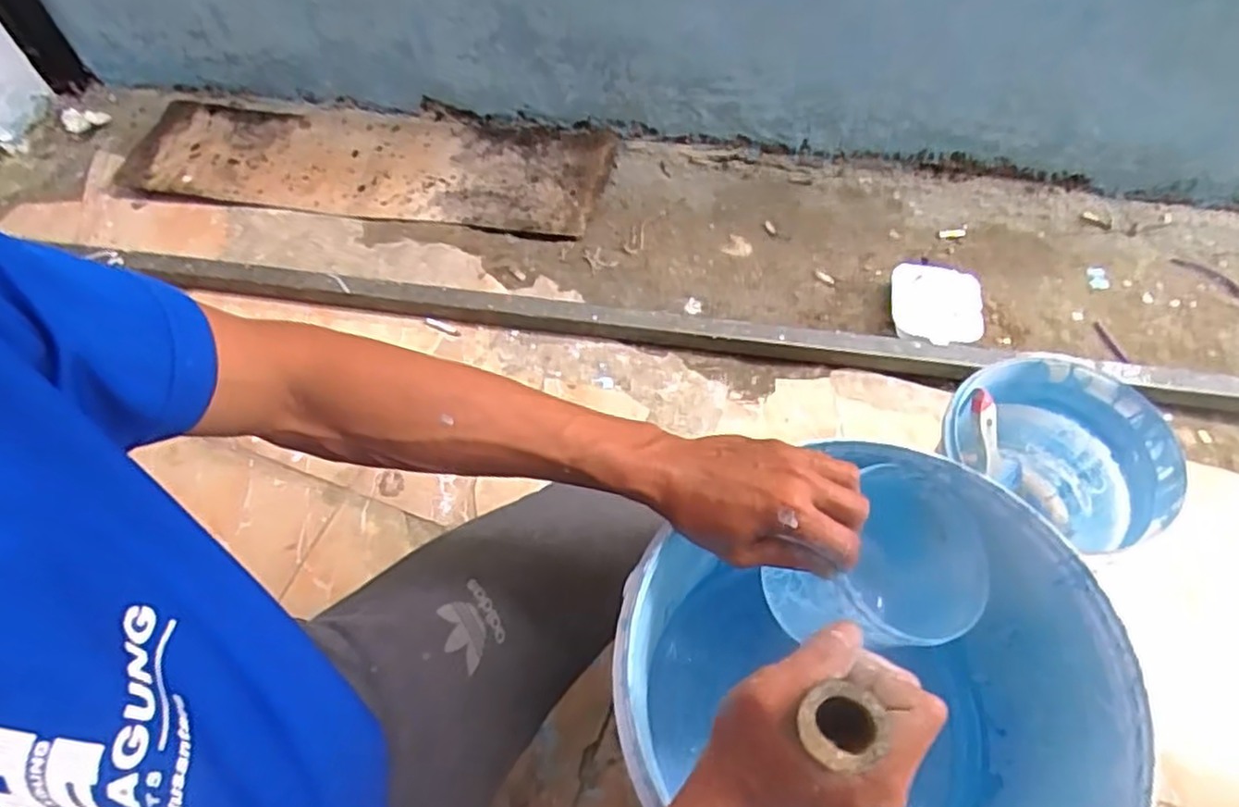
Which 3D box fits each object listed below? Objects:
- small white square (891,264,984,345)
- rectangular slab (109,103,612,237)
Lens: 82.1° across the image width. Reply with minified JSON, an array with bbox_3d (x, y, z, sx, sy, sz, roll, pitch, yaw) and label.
[{"bbox_3d":[0.426,-0.134,0.958,0.115,0.019,0.130,6,61,7],"label":"small white square"},{"bbox_3d":[-0.408,-0.394,1.163,0.774,0.038,0.228,6,60,6],"label":"rectangular slab"}]

